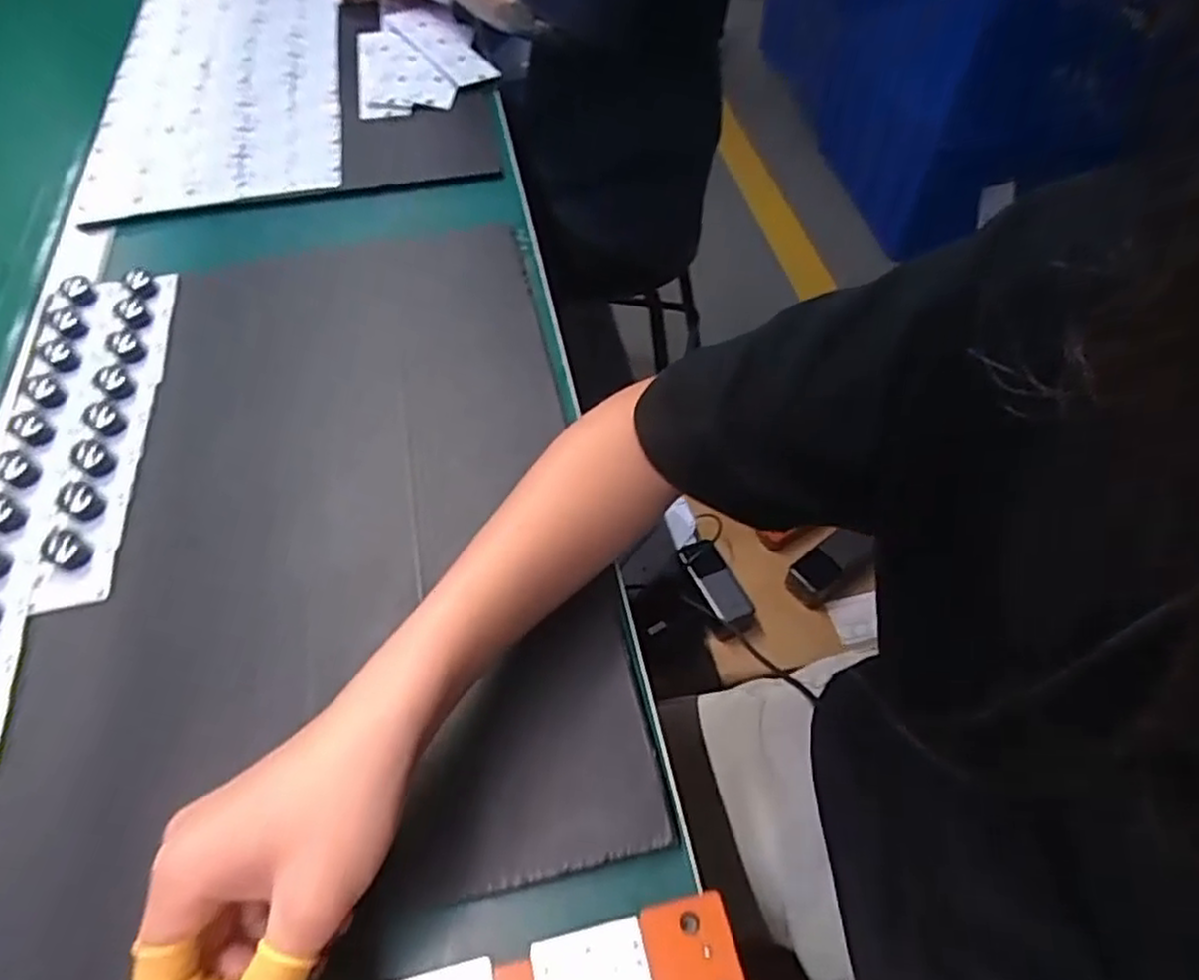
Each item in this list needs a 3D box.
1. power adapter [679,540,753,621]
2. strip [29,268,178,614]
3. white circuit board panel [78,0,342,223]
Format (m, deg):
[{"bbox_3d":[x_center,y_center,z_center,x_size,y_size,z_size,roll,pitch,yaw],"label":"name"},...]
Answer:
[{"bbox_3d":[0.158,0.125,0.996,0.046,0.027,0.118,-30,78,-20],"label":"power adapter"},{"bbox_3d":[-0.327,-0.054,0.486,0.040,0.014,0.281,-8,55,-7],"label":"strip"},{"bbox_3d":[-0.393,-0.446,0.772,0.228,0.011,0.475,-9,55,-7],"label":"white circuit board panel"}]

